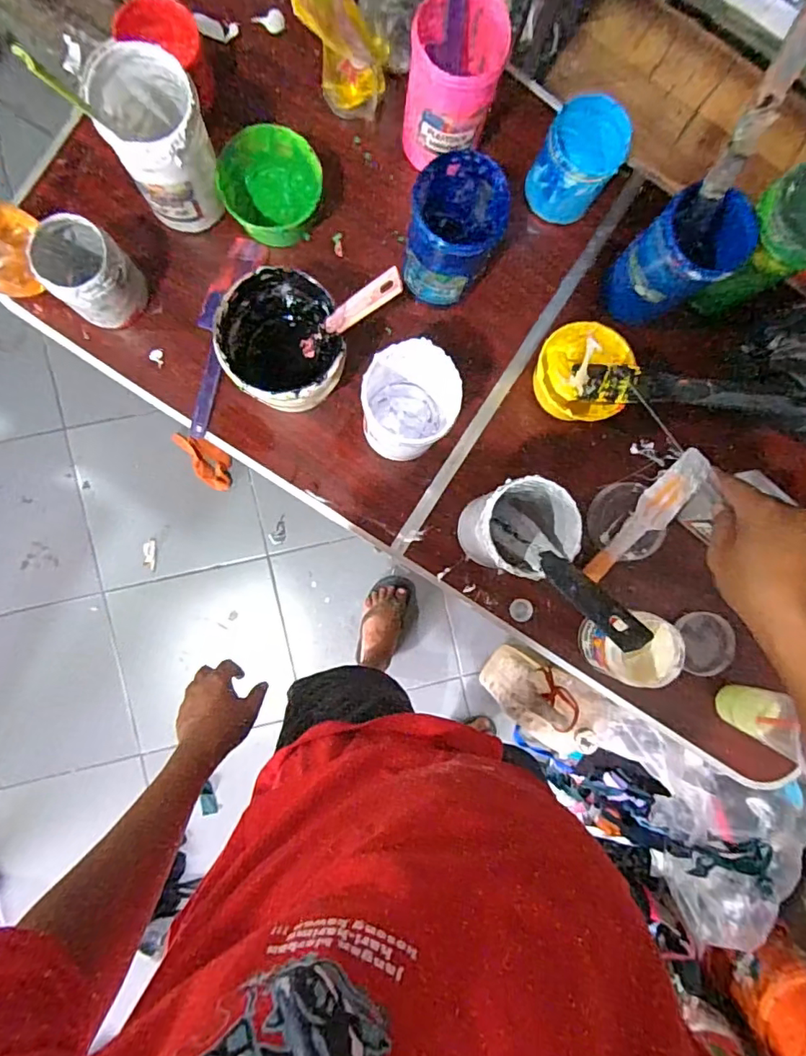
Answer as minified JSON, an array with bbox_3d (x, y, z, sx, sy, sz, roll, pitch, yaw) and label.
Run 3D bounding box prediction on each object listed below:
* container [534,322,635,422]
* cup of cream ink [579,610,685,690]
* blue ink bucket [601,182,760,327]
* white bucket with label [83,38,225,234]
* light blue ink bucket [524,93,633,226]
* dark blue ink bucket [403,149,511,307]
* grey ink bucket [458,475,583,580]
[{"bbox_3d":[0.208,-0.185,0.653,0.103,0.072,0.110,0,90,-4],"label":"container"},{"bbox_3d":[0.266,0.138,0.646,0.087,0.092,0.078,3,90,-4],"label":"cup of cream ink"},{"bbox_3d":[0.307,-0.305,0.621,0.109,0.126,0.099,-34,92,-3],"label":"blue ink bucket"},{"bbox_3d":[-0.250,-0.402,0.571,0.098,0.135,0.100,-20,92,-4],"label":"white bucket with label"},{"bbox_3d":[0.204,-0.431,0.637,0.087,0.097,0.086,0,90,-4],"label":"light blue ink bucket"},{"bbox_3d":[0.052,-0.320,0.593,0.095,0.122,0.099,11,89,-4],"label":"dark blue ink bucket"},{"bbox_3d":[0.119,-0.004,0.605,0.096,0.161,0.089,0,90,-4],"label":"grey ink bucket"}]

